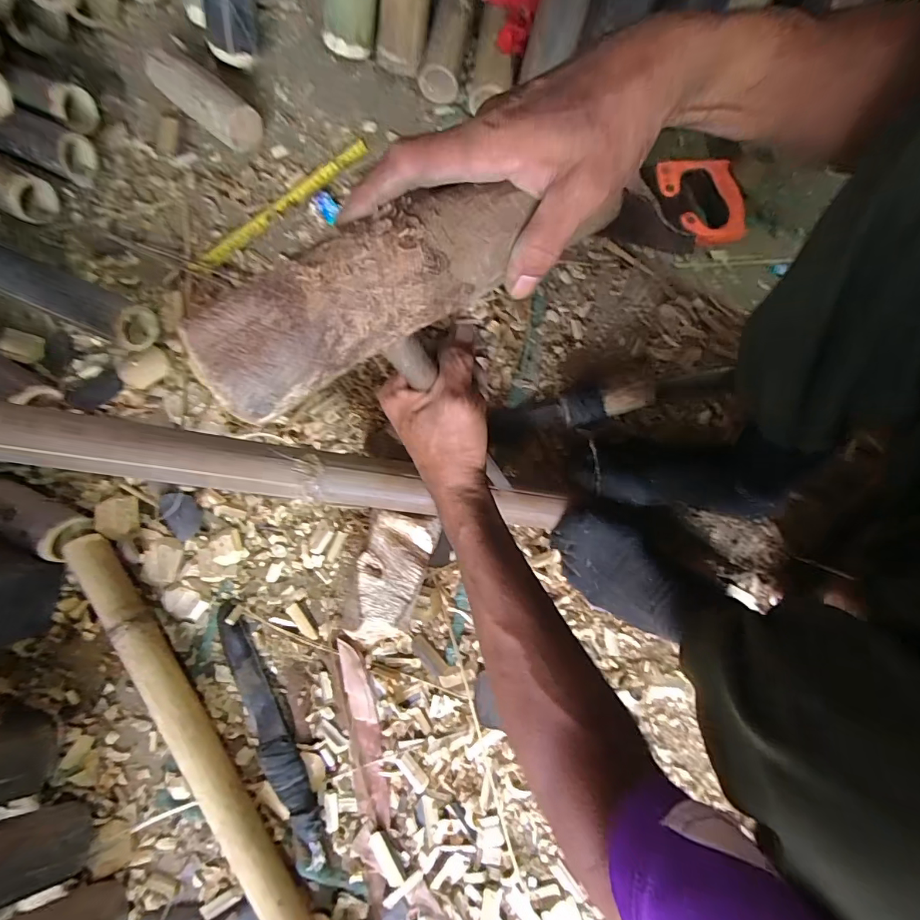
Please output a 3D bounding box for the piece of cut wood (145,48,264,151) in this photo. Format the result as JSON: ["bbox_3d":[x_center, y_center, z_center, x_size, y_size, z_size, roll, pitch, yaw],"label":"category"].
[{"bbox_3d":[-0.347,-0.485,0.612,0.170,0.058,0.052,38,81,5],"label":"piece of cut wood"}]

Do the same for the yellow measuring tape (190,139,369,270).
[{"bbox_3d":[-0.247,-0.353,0.619,0.290,0.008,0.026,-41,83,-7],"label":"yellow measuring tape"}]

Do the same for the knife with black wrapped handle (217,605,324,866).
[{"bbox_3d":[-0.216,0.294,0.494,0.042,0.026,0.276,-27,82,-6],"label":"knife with black wrapped handle"}]

